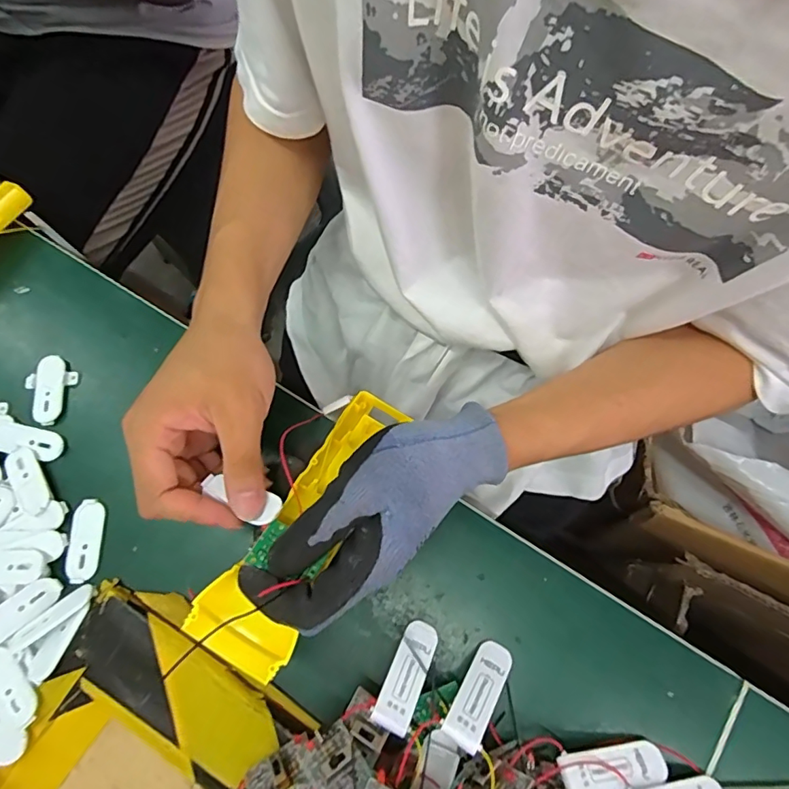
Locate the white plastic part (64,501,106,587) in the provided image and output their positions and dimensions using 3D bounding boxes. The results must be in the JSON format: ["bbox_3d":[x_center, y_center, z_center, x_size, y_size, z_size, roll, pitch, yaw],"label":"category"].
[{"bbox_3d":[-0.196,0.093,0.319,0.020,0.005,0.050,-2,74,3],"label":"white plastic part"}]

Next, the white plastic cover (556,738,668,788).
[{"bbox_3d":[0.115,0.195,0.263,0.056,0.005,0.021,-5,43,-12],"label":"white plastic cover"}]

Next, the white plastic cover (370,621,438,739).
[{"bbox_3d":[0.007,0.154,0.278,0.020,0.004,0.057,24,44,10],"label":"white plastic cover"}]

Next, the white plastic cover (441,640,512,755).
[{"bbox_3d":[0.046,0.161,0.273,0.019,0.007,0.057,32,44,13],"label":"white plastic cover"}]

